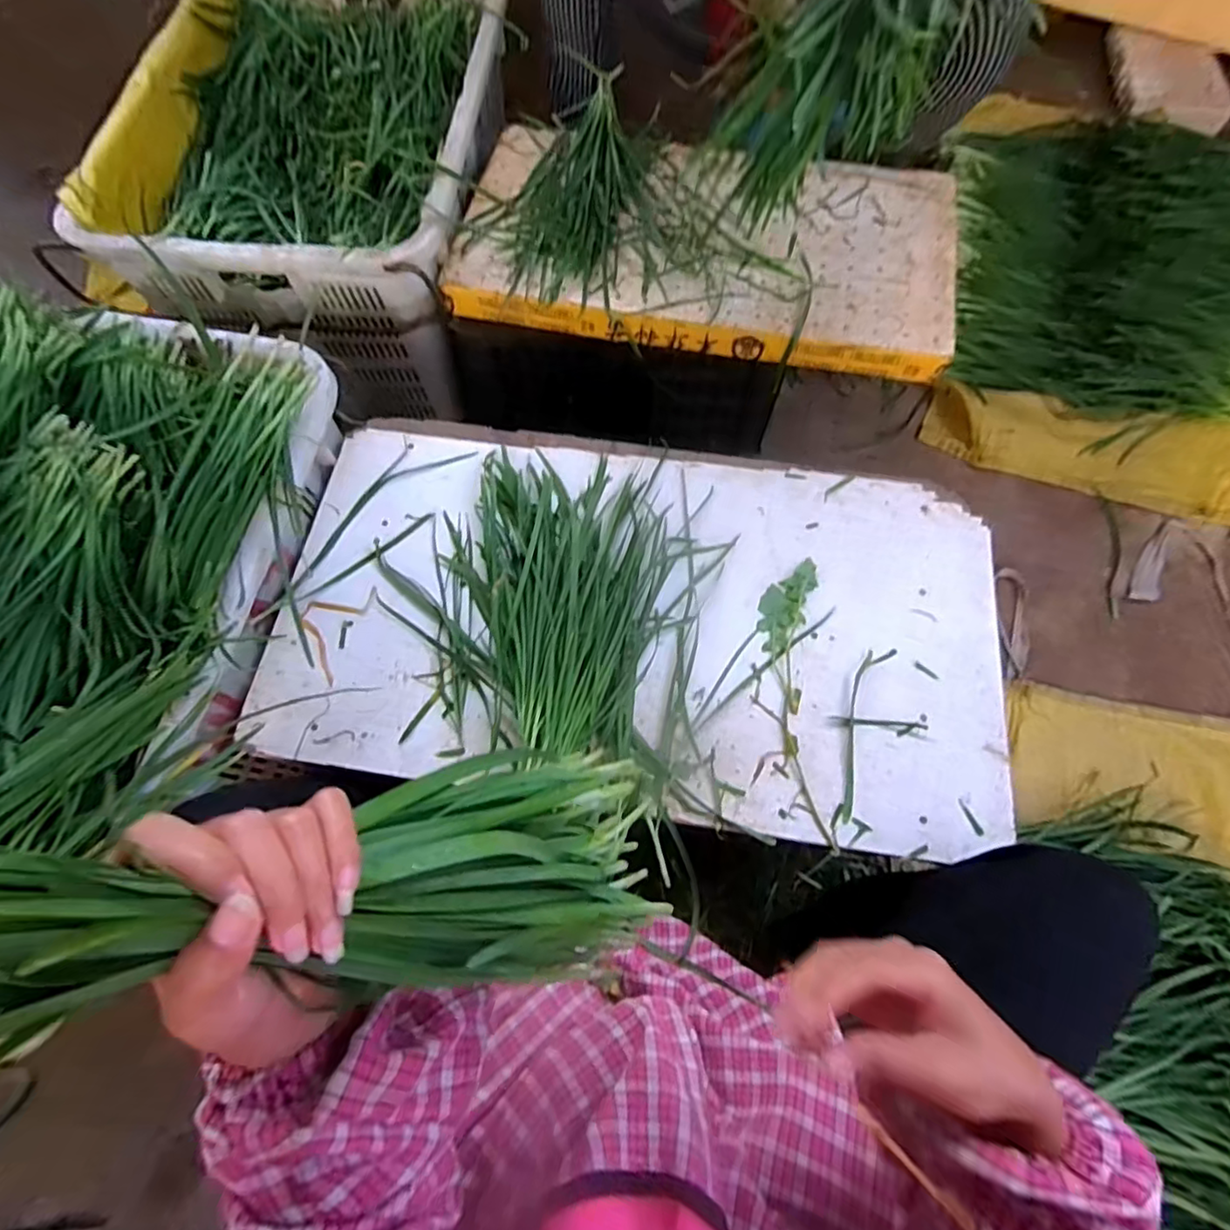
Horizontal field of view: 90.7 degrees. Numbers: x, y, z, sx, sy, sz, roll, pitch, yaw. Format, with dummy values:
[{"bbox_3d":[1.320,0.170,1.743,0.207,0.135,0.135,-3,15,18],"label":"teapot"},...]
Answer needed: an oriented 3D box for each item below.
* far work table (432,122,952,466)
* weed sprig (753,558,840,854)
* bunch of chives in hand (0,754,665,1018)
[{"bbox_3d":[0.108,-0.448,0.898,0.629,0.257,0.312,9,70,4],"label":"far work table"},{"bbox_3d":[0.172,0.076,0.581,0.063,0.010,0.271,1,69,1],"label":"weed sprig"},{"bbox_3d":[-0.094,0.094,0.207,0.055,0.334,0.088,-23,66,32],"label":"bunch of chives in hand"}]

